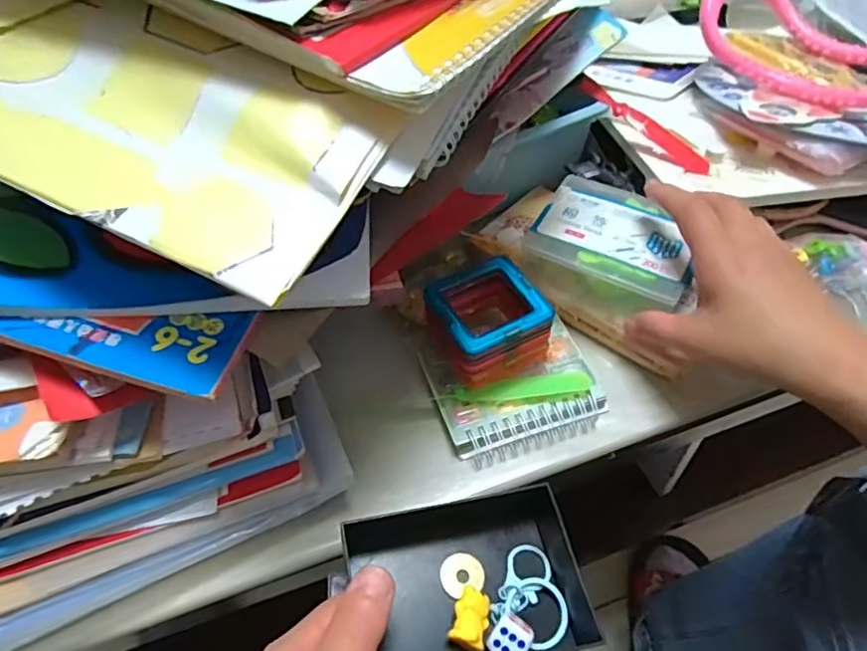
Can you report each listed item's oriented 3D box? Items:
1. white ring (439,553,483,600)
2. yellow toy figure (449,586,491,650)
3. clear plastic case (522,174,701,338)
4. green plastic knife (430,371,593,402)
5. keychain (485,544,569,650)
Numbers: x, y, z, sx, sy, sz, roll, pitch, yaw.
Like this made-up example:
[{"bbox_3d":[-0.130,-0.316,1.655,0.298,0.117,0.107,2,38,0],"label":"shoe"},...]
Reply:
[{"bbox_3d":[0.014,0.119,0.282,0.021,0.006,0.018,-22,55,-13],"label":"white ring"},{"bbox_3d":[0.017,0.133,0.265,0.016,0.013,0.025,9,54,9],"label":"yellow toy figure"},{"bbox_3d":[0.129,-0.050,0.420,0.114,0.055,0.081,29,59,22],"label":"clear plastic case"},{"bbox_3d":[0.053,0.042,0.389,0.102,0.008,0.019,-6,53,-2],"label":"green plastic knife"},{"bbox_3d":[0.046,0.128,0.269,0.034,0.019,0.054,18,56,16],"label":"keychain"}]

